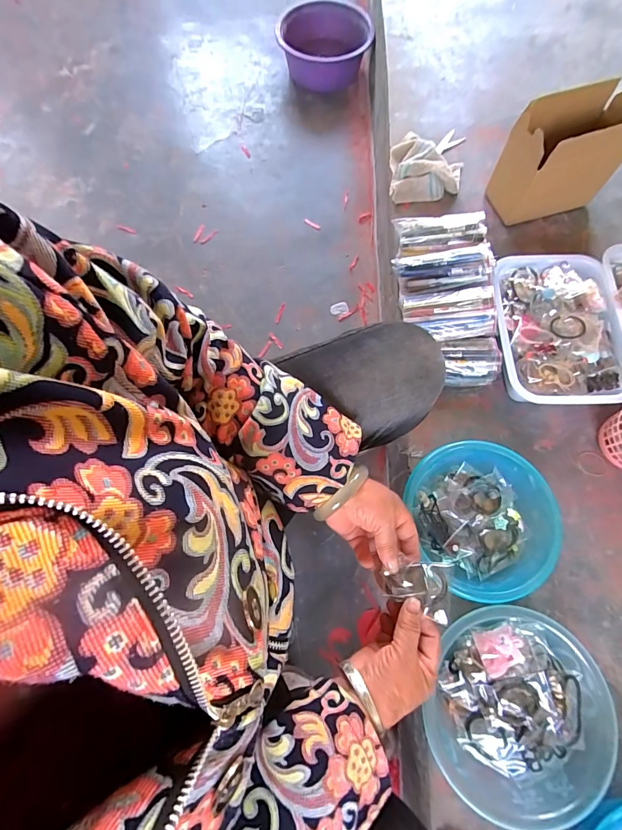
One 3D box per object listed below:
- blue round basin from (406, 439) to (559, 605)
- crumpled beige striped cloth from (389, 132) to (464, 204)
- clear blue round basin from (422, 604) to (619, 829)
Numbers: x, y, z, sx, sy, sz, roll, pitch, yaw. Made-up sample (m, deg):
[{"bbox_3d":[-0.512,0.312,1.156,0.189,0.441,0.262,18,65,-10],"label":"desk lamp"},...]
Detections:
[{"bbox_3d":[0.261,0.156,0.599,0.207,0.077,0.223,-18,74,-5],"label":"blue round basin"},{"bbox_3d":[0.255,-0.533,0.832,0.160,0.059,0.156,5,74,1],"label":"crumpled beige striped cloth"},{"bbox_3d":[0.282,0.395,0.527,0.216,0.069,0.238,12,74,4],"label":"clear blue round basin"}]

